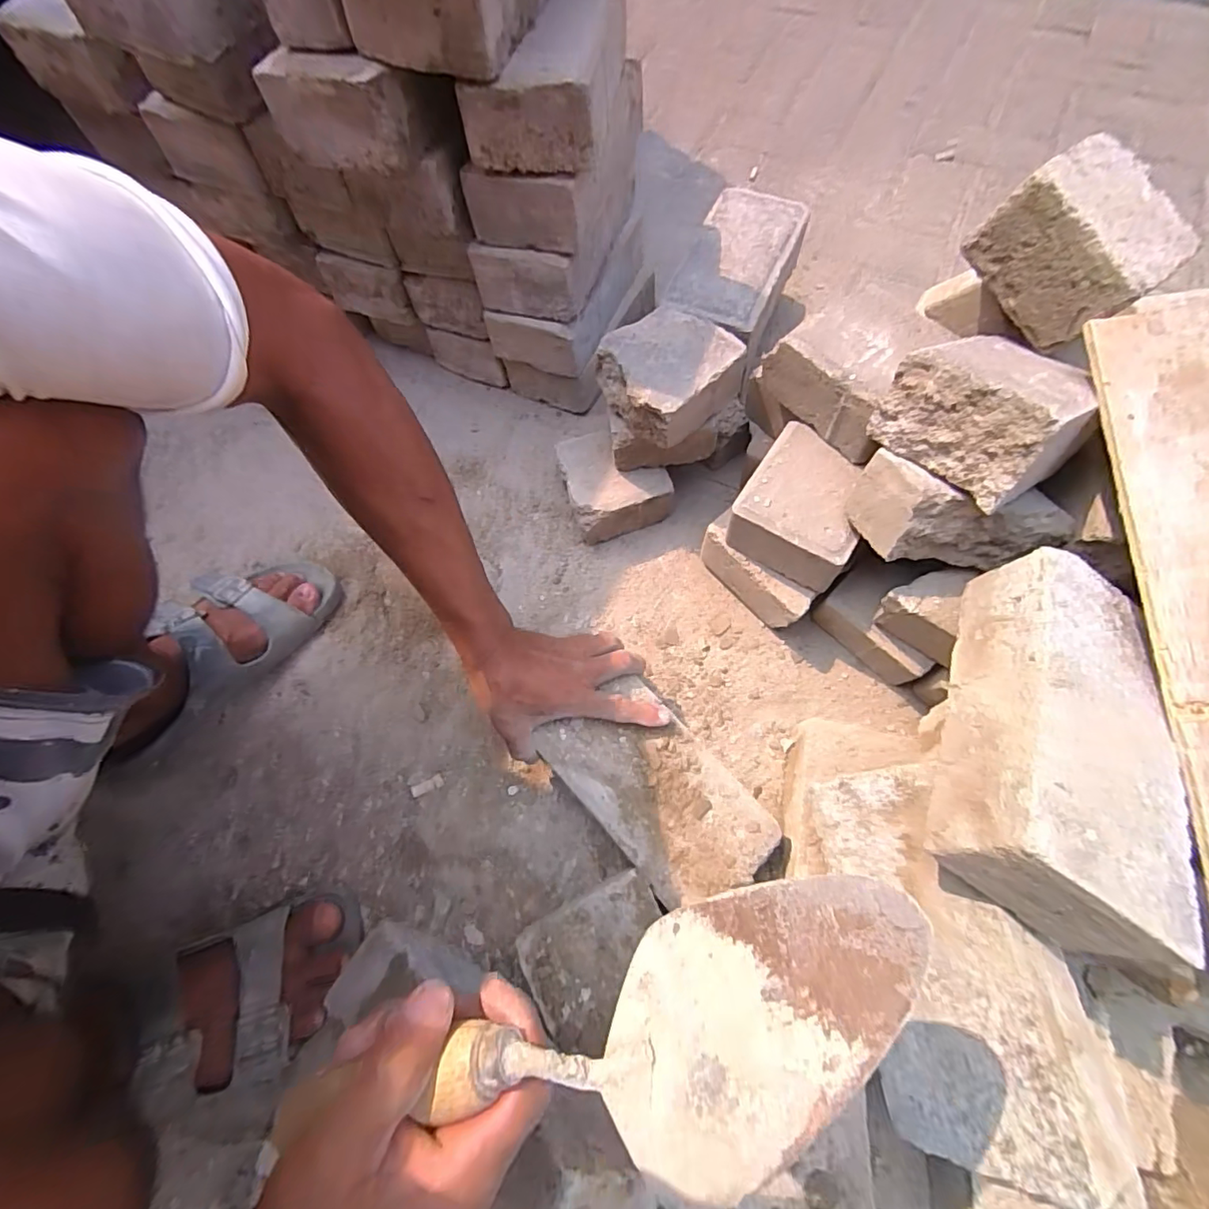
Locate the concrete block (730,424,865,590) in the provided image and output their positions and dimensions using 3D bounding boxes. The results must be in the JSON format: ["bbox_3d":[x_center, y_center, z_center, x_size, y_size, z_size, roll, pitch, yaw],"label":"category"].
[{"bbox_3d":[0.181,-0.088,0.496,0.106,0.063,0.114,31,69,14],"label":"concrete block"}]

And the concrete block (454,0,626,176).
[{"bbox_3d":[-0.045,-0.451,0.456,0.110,0.066,0.182,7,66,4],"label":"concrete block"}]

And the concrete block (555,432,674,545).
[{"bbox_3d":[0.010,-0.129,0.602,0.111,0.073,0.102,-11,64,-4],"label":"concrete block"}]

